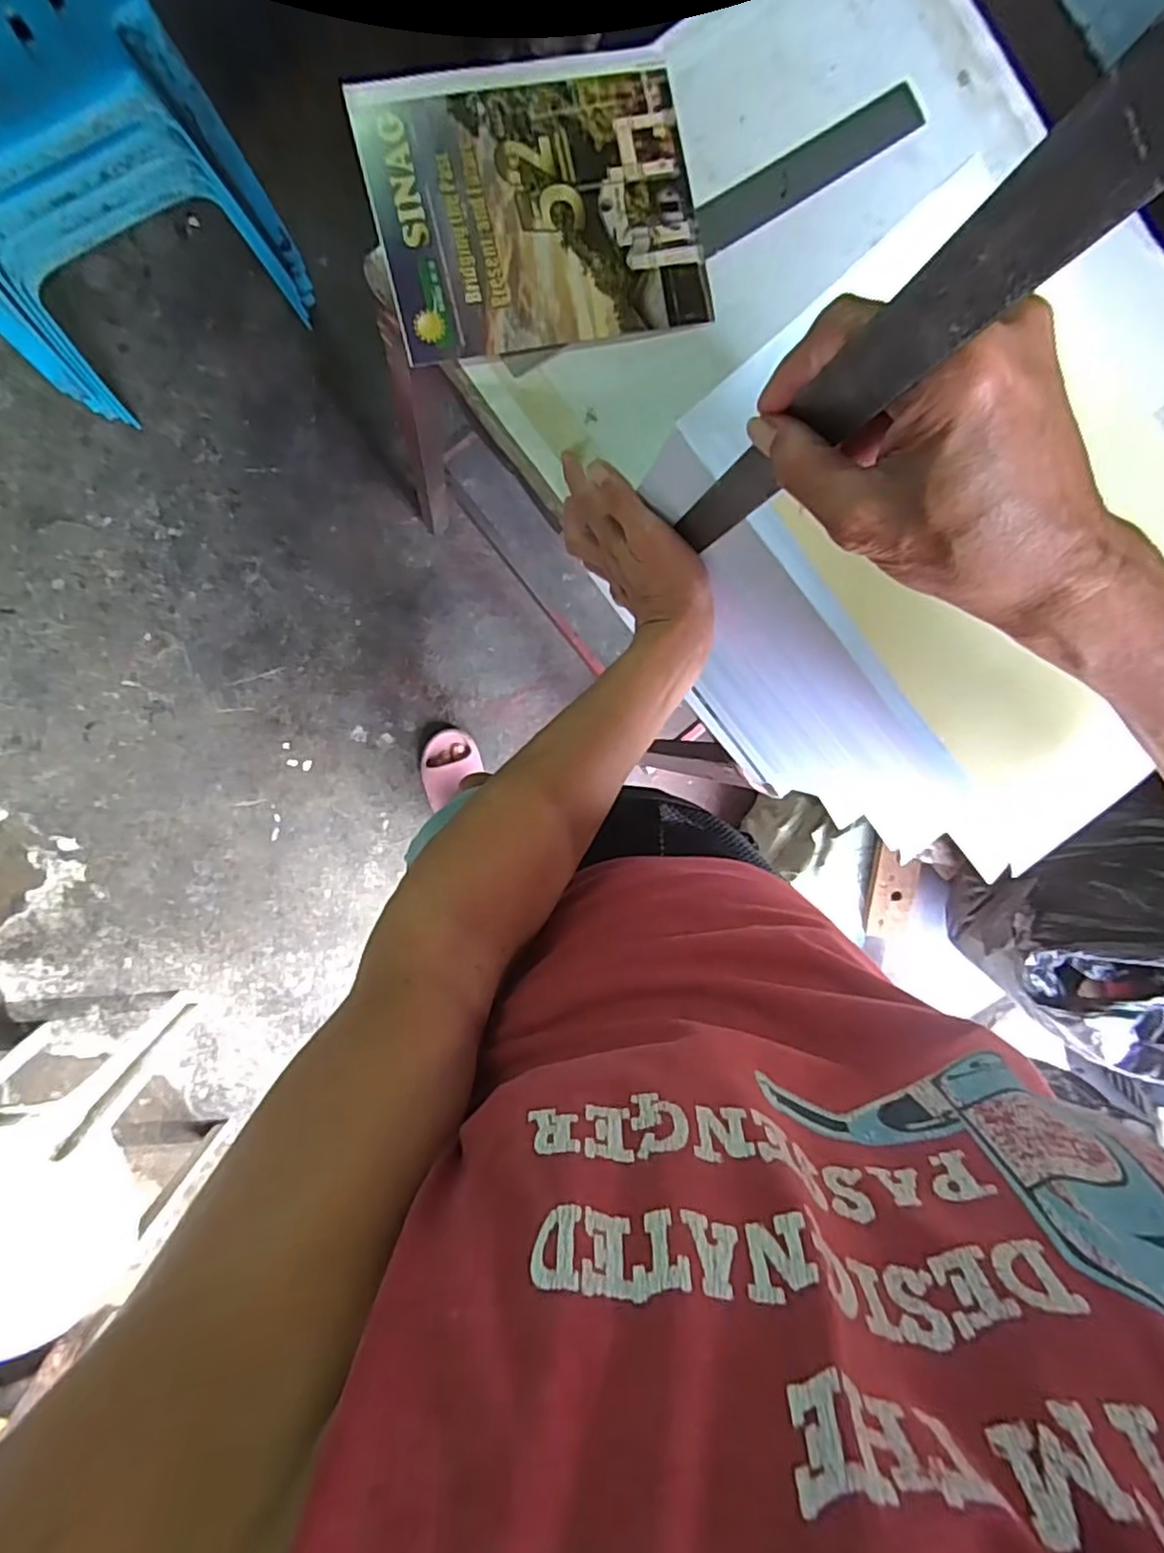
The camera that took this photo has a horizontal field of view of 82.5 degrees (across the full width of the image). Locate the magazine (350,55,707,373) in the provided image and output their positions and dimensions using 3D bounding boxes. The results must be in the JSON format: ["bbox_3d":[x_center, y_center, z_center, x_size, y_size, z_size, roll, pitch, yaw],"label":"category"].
[{"bbox_3d":[-0.038,-0.496,0.581,0.277,0.010,0.231,-11,94,-8],"label":"magazine"}]

